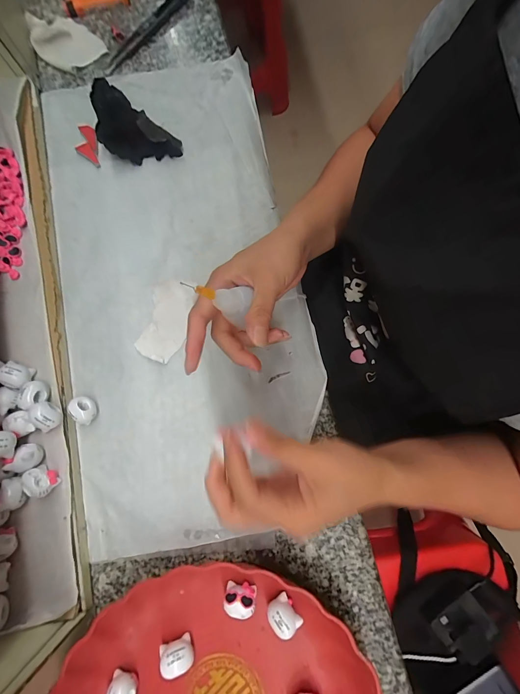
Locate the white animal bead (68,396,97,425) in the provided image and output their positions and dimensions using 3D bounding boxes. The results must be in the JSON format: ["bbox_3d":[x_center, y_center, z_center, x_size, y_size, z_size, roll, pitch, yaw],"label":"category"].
[{"bbox_3d":[-0.163,0.058,0.282,0.024,0.017,0.019,29,82,6],"label":"white animal bead"}]

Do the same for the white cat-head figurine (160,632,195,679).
[{"bbox_3d":[-0.067,0.248,0.246,0.025,0.023,0.018,-17,80,-2],"label":"white cat-head figurine"}]

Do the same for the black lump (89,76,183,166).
[{"bbox_3d":[-0.139,-0.229,0.324,0.102,0.030,0.056,38,83,7],"label":"black lump"}]

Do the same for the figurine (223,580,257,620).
[{"bbox_3d":[-0.016,0.208,0.252,0.026,0.019,0.020,-7,80,-1],"label":"figurine"}]

